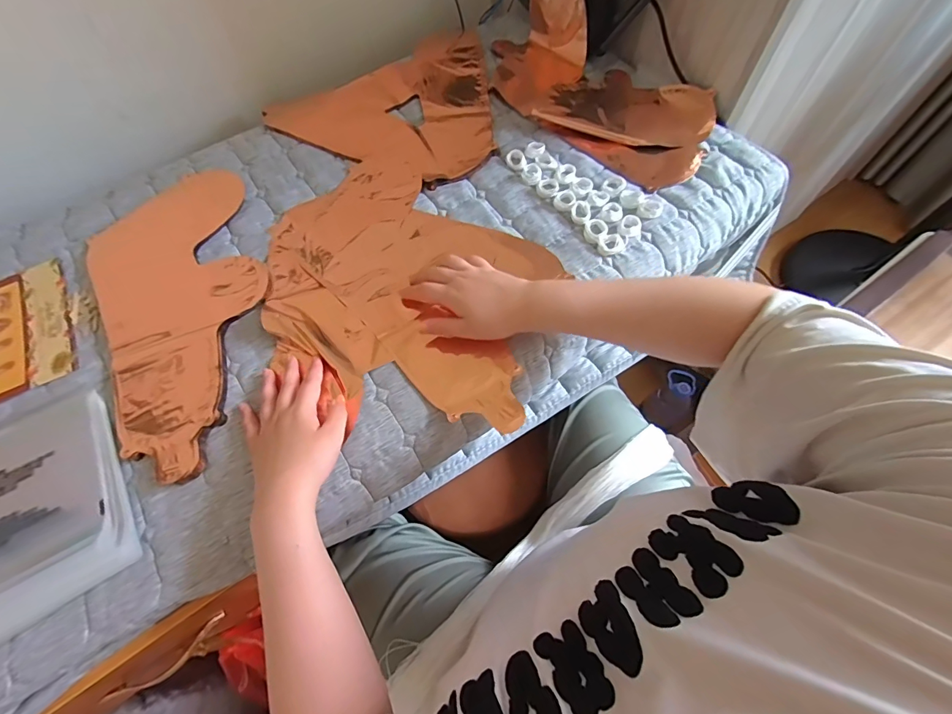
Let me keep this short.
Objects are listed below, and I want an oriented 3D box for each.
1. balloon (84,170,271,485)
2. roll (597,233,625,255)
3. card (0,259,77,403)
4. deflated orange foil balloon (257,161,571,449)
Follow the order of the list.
[{"bbox_3d":[-0.371,-0.068,0.526,0.205,0.010,0.435,-24,64,-8],"label":"balloon"},{"bbox_3d":[0.171,-0.142,0.529,0.031,0.012,0.023,-30,65,-11],"label":"roll"},{"bbox_3d":[-0.593,-0.023,0.521,0.162,0.009,0.188,-26,65,-10],"label":"card"},{"bbox_3d":[-0.088,-0.087,0.526,0.410,0.023,0.301,36,71,19],"label":"deflated orange foil balloon"}]

